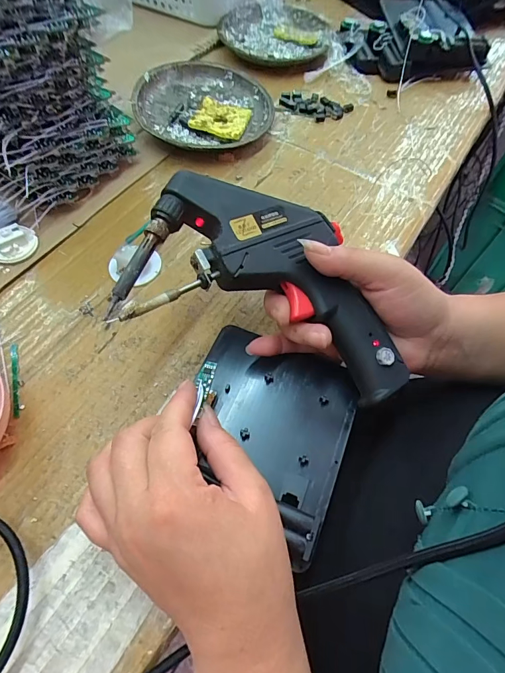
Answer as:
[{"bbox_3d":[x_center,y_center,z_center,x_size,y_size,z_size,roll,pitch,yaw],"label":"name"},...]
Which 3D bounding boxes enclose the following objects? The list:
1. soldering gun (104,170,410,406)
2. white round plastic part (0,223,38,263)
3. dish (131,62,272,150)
[{"bbox_3d":[0.017,-0.033,0.250,0.175,0.031,0.106,20,74,-10],"label":"soldering gun"},{"bbox_3d":[-0.197,-0.075,0.318,0.038,0.022,0.025,-34,67,-22],"label":"white round plastic part"},{"bbox_3d":[-0.052,-0.246,0.416,0.141,0.032,0.121,-5,61,-6],"label":"dish"}]

